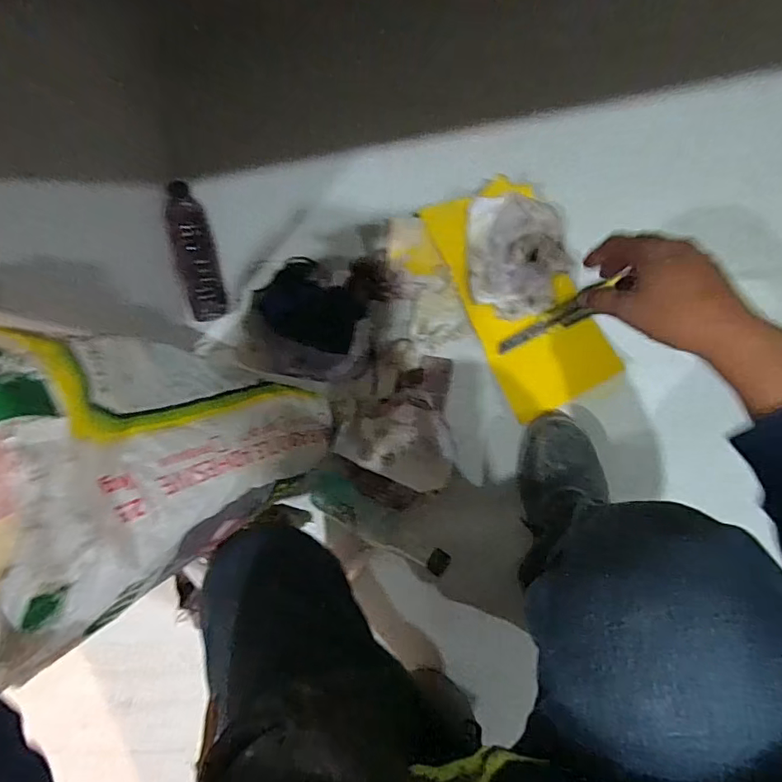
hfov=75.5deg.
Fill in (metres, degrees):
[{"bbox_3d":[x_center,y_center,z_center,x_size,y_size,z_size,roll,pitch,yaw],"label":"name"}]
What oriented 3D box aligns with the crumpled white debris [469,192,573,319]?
[{"bbox_3d":[0.170,-0.183,0.681,0.128,0.061,0.153,-6,87,8],"label":"crumpled white debris"}]

